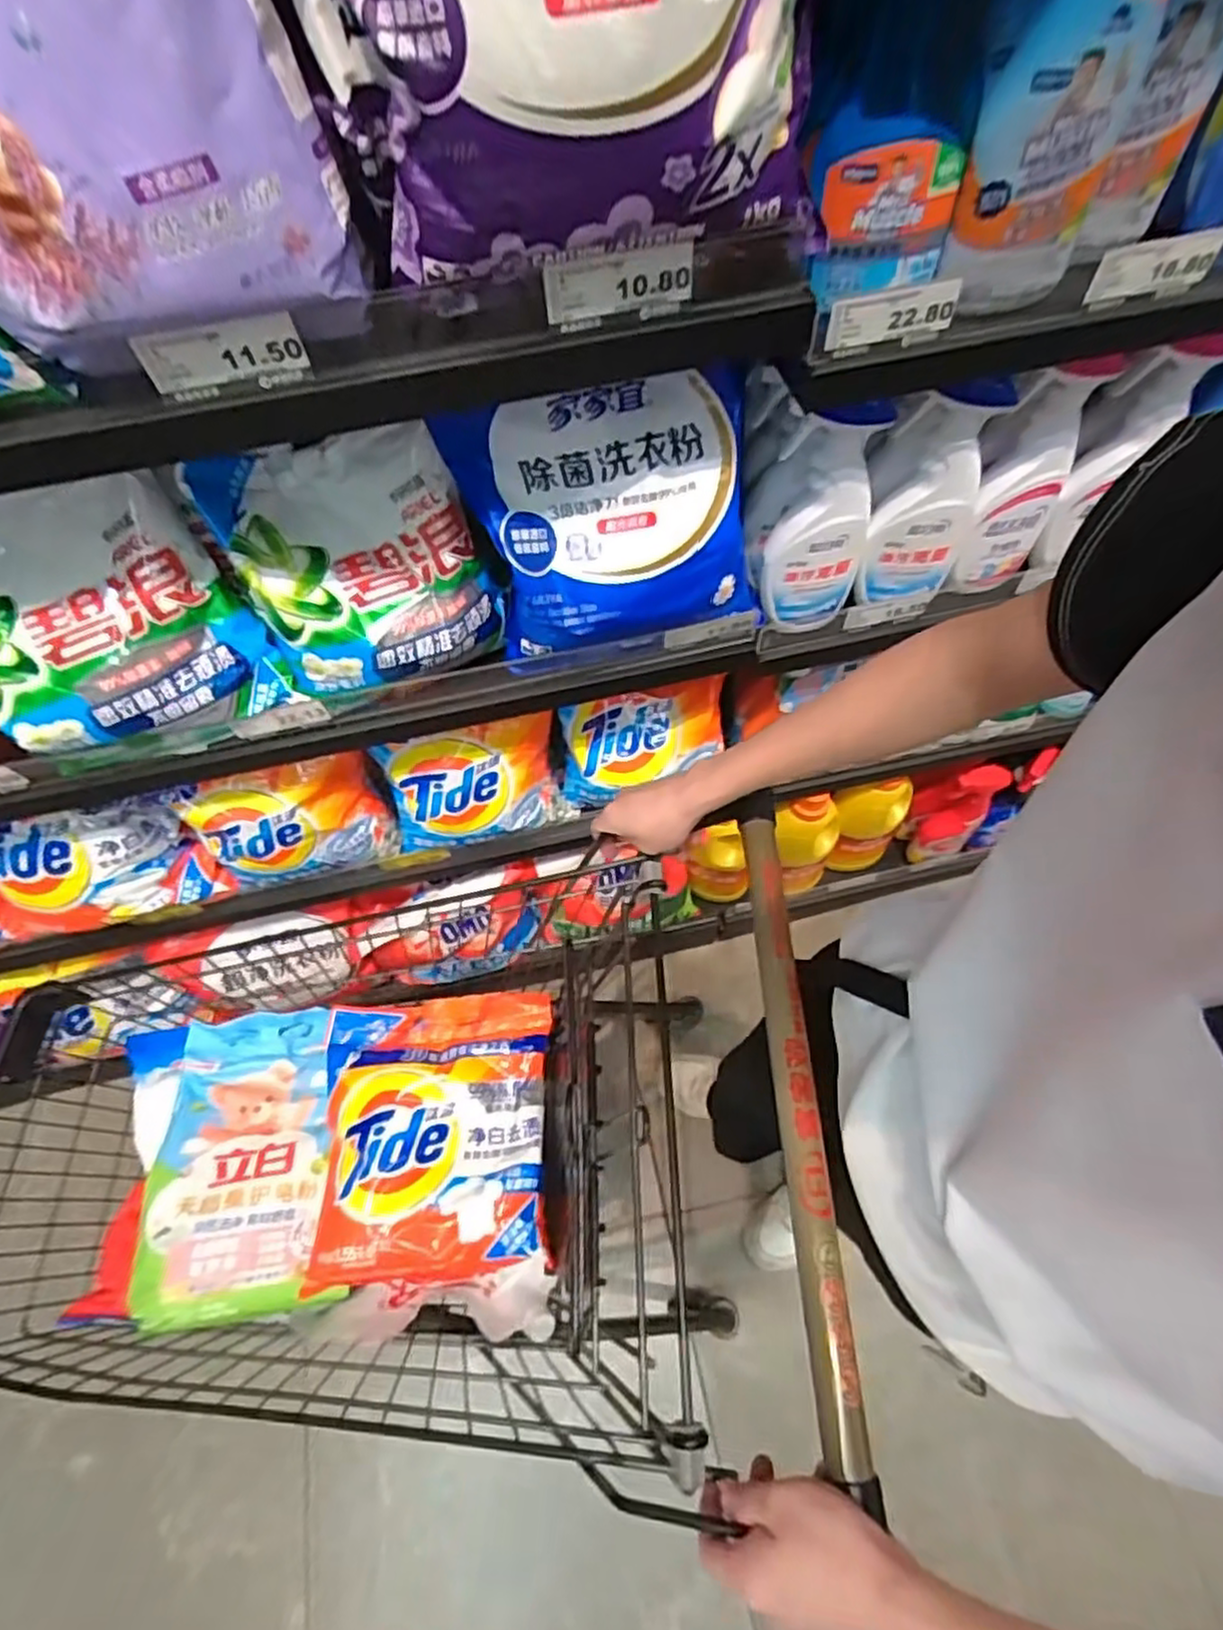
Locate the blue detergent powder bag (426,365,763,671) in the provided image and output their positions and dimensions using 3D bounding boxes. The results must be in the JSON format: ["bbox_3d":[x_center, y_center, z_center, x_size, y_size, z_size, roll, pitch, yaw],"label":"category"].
[{"bbox_3d":[0.009,-0.244,0.629,0.260,0.191,0.100,-11,62,-2],"label":"blue detergent powder bag"}]

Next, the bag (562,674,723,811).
[{"bbox_3d":[0.038,-0.087,0.946,0.217,0.144,0.083,-8,62,-1],"label":"bag"}]

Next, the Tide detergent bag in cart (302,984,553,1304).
[{"bbox_3d":[-0.196,0.350,0.799,0.251,0.058,0.308,-5,62,1],"label":"Tide detergent bag in cart"}]

